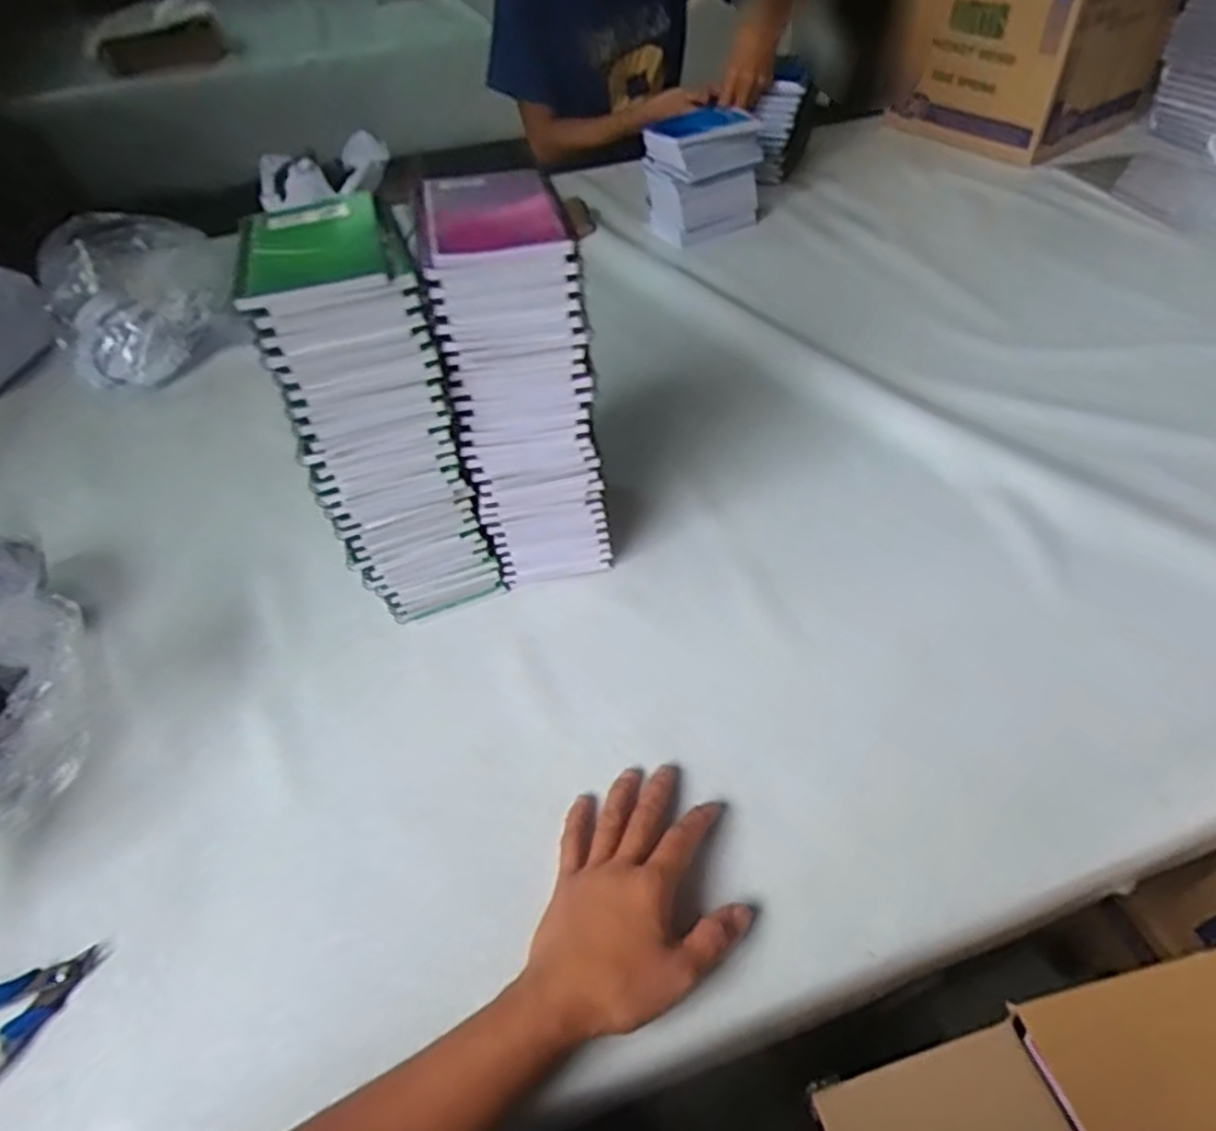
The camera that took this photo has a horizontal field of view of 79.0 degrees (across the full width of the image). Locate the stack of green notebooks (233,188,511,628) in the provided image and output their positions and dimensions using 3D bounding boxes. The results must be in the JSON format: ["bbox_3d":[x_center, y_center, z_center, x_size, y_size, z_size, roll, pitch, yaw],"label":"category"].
[{"bbox_3d":[-0.163,-0.093,0.542,0.103,0.283,0.119,-17,47,-12],"label":"stack of green notebooks"}]

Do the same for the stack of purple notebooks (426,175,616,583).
[{"bbox_3d":[-0.067,-0.128,0.563,0.098,0.287,0.129,-12,46,-7],"label":"stack of purple notebooks"}]

